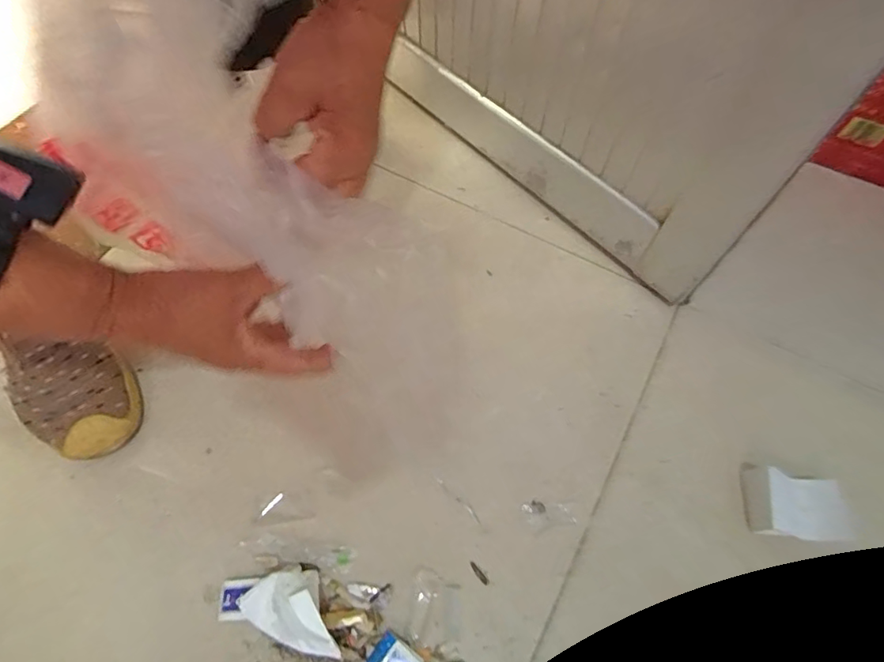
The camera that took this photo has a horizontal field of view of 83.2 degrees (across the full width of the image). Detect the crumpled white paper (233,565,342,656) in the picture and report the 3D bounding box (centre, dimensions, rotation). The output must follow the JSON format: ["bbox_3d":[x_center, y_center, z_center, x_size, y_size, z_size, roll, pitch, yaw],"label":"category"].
[{"bbox_3d":[-0.119,0.232,0.397,0.051,0.038,0.074,-29,67,-15],"label":"crumpled white paper"}]

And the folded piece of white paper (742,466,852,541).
[{"bbox_3d":[0.310,0.152,0.436,0.064,0.045,0.057,8,63,3],"label":"folded piece of white paper"}]

